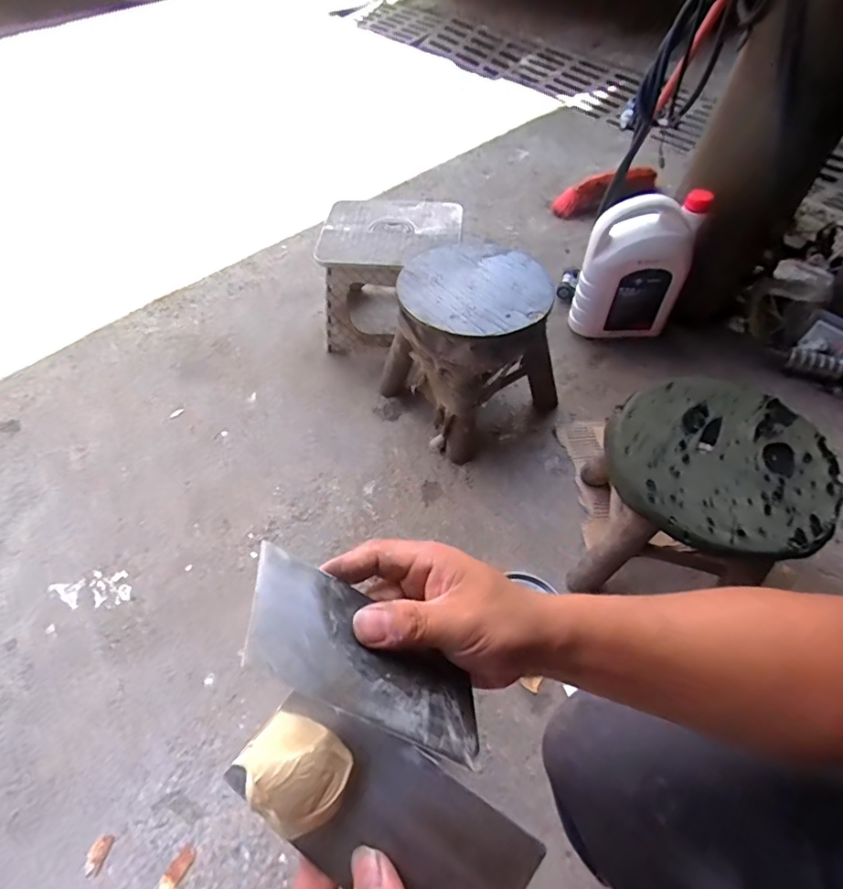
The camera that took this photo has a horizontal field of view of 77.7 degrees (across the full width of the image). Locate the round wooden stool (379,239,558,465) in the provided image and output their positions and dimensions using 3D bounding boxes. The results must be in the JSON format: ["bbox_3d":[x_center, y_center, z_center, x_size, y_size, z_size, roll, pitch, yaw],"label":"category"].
[{"bbox_3d":[0.082,-0.174,0.935,0.249,0.255,0.252,-34,59,-21],"label":"round wooden stool"}]

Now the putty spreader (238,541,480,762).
[{"bbox_3d":[-0.026,0.104,0.258,0.131,0.004,0.067,35,23,-13],"label":"putty spreader"}]

